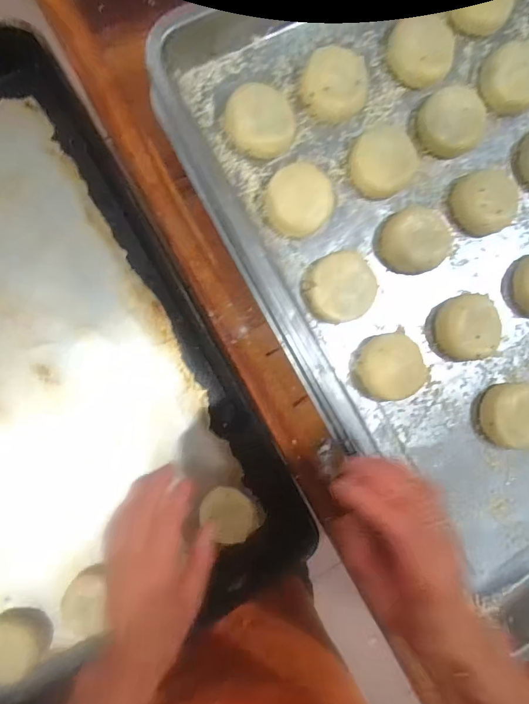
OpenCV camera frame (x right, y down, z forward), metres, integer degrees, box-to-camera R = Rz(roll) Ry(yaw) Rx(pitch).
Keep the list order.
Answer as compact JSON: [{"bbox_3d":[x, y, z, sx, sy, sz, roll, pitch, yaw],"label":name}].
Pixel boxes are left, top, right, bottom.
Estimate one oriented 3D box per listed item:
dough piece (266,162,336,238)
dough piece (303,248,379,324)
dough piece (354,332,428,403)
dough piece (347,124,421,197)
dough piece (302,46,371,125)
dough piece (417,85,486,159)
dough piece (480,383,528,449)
[{"bbox_3d":[0.032,-0.133,0.371,0.065,0.019,0.058,-44,96,-6],"label":"dough piece"},{"bbox_3d":[0.066,-0.057,0.375,0.059,0.021,0.058,0,90,-9],"label":"dough piece"},{"bbox_3d":[0.112,0.012,0.378,0.057,0.019,0.054,0,90,-9],"label":"dough piece"},{"bbox_3d":[0.107,-0.173,0.388,0.058,0.016,0.058,0,90,-9],"label":"dough piece"},{"bbox_3d":[0.062,-0.234,0.378,0.059,0.022,0.052,6,89,-9],"label":"dough piece"},{"bbox_3d":[0.174,-0.213,0.398,0.061,0.017,0.056,-17,93,-8],"label":"dough piece"},{"bbox_3d":[0.231,0.059,0.398,0.053,0.030,0.058,-2,91,-9],"label":"dough piece"}]

